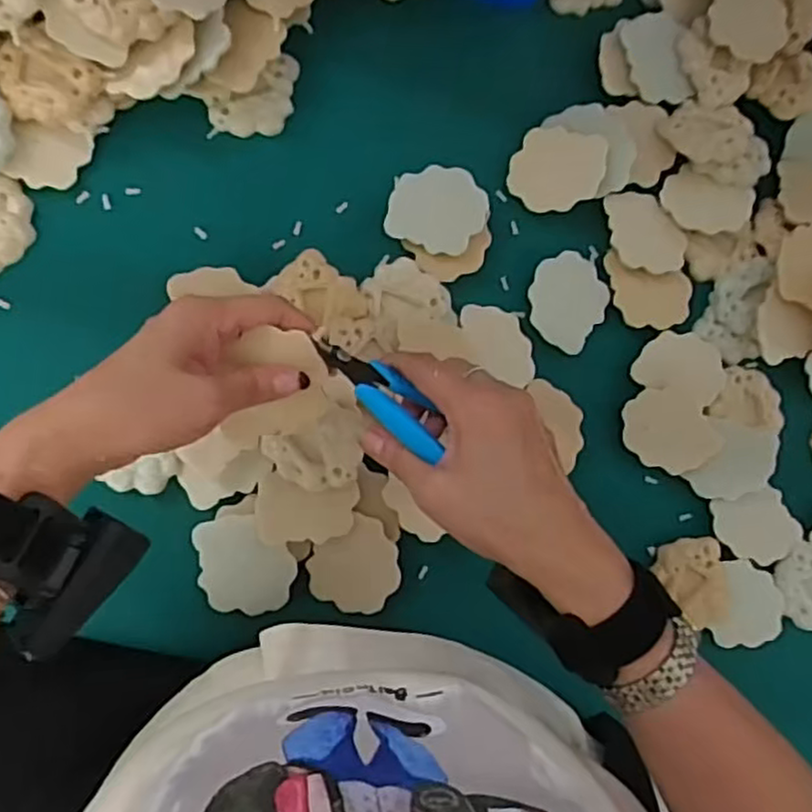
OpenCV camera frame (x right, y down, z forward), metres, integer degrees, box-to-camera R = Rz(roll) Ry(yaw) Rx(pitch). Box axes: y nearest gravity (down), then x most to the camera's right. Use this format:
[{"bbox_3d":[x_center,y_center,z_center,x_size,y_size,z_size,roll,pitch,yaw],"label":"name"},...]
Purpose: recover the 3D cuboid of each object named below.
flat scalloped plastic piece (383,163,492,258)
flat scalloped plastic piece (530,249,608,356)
[{"bbox_3d":[0.022,-0.132,0.473,0.061,0.004,0.055,21,92,-4],"label":"flat scalloped plastic piece"},{"bbox_3d":[0.113,-0.074,0.495,0.053,0.004,0.065,31,83,-7],"label":"flat scalloped plastic piece"}]

